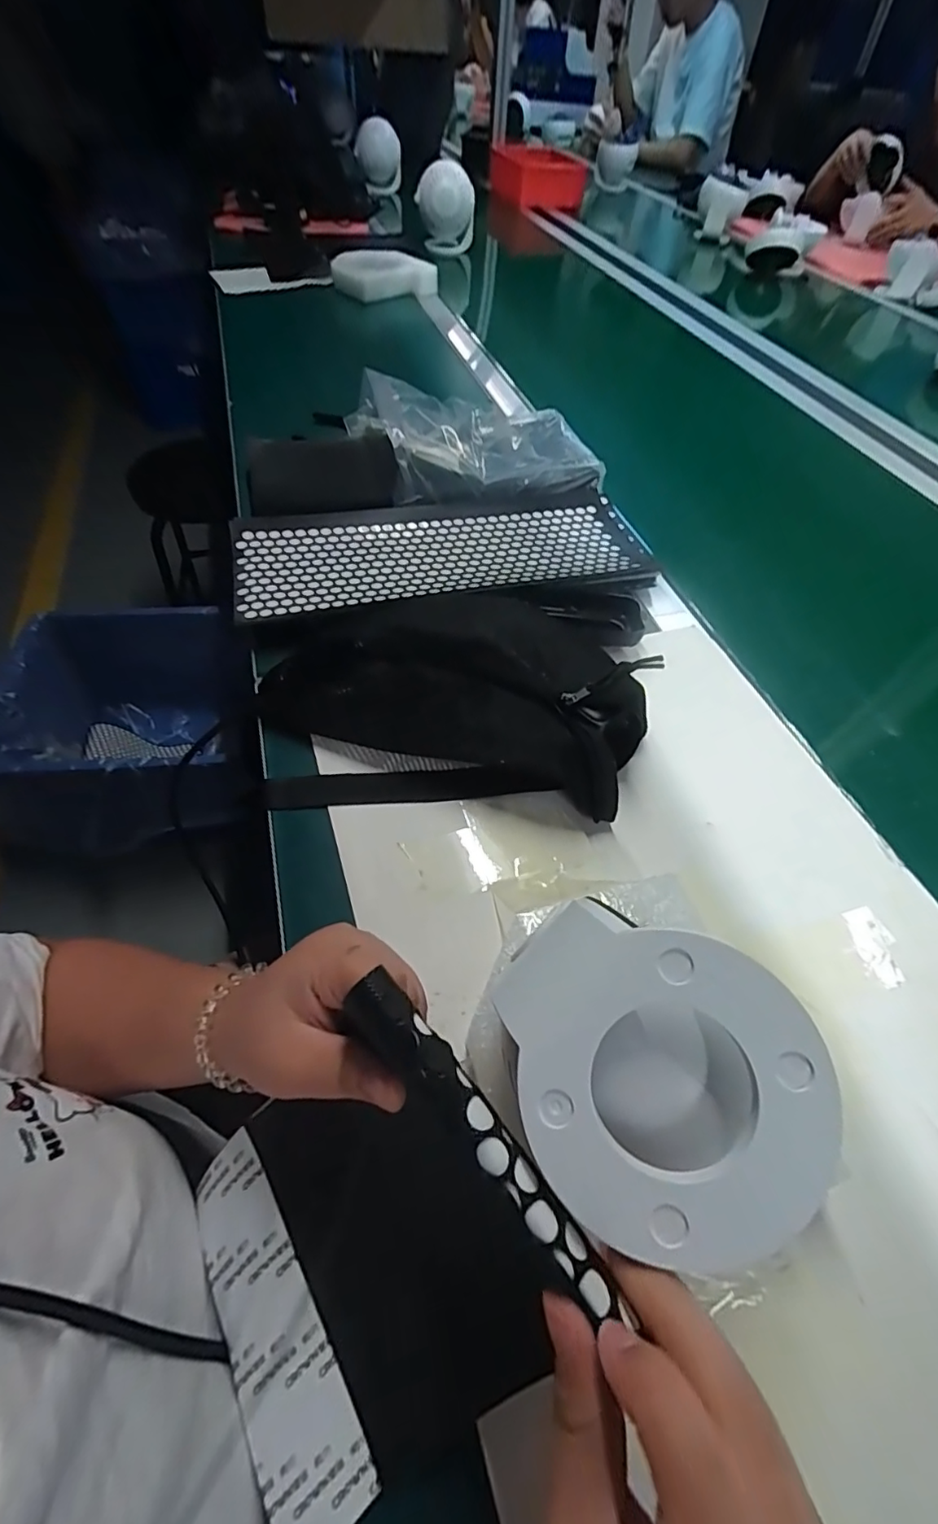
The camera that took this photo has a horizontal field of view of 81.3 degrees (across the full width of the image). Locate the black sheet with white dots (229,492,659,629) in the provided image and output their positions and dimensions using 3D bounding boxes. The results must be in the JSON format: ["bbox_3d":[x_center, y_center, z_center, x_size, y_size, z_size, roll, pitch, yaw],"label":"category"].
[{"bbox_3d":[-0.018,-0.194,0.504,0.374,0.021,0.135,-12,55,-11],"label":"black sheet with white dots"}]

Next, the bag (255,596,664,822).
[{"bbox_3d":[-0.014,-0.040,0.379,0.271,0.066,0.136,2,54,-1],"label":"bag"}]

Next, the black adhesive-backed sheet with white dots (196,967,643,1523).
[{"bbox_3d":[-0.047,0.180,0.199,0.175,0.073,0.132,-42,59,3],"label":"black adhesive-backed sheet with white dots"}]

